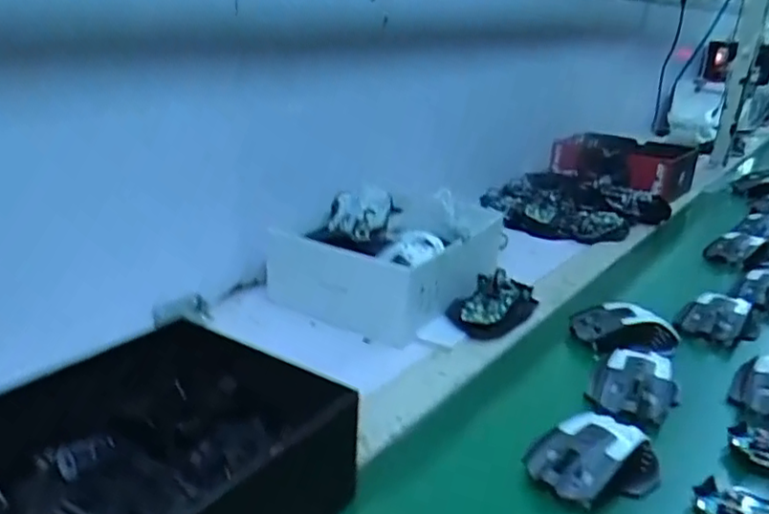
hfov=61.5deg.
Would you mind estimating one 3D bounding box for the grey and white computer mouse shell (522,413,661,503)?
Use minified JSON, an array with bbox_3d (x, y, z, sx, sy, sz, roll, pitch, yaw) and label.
[{"bbox_3d":[0.157,0.148,0.484,0.103,0.039,0.068,-9,25,-23],"label":"grey and white computer mouse shell"}]

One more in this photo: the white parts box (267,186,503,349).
[{"bbox_3d":[0.005,0.000,0.778,0.198,0.101,0.236,15,27,30],"label":"white parts box"}]

